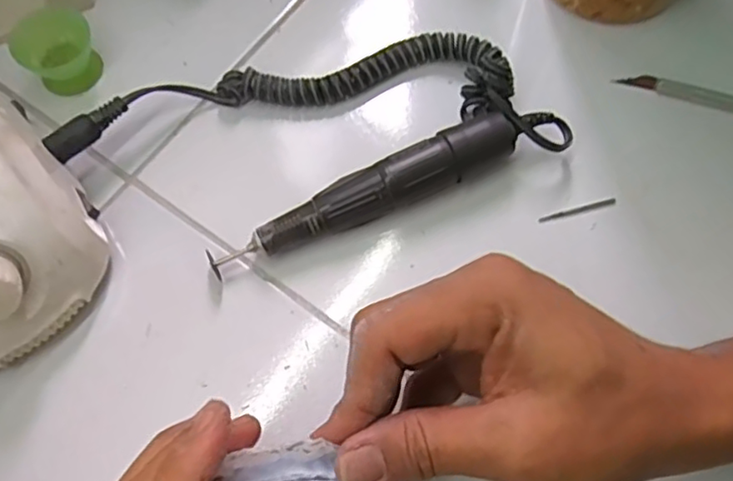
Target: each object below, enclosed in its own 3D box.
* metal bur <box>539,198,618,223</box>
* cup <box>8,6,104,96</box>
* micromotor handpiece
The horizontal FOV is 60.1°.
[{"bbox_3d":[0.115,-0.016,0.343,0.043,0.005,0.004,-16,69,-5],"label":"metal bur"},{"bbox_3d":[-0.178,-0.109,0.363,0.039,0.032,0.035,-13,69,-5],"label":"cup"},{"bbox_3d":[0.013,-0.029,0.334,0.198,0.029,0.027,-22,70,-8],"label":"micromotor handpiece"}]

